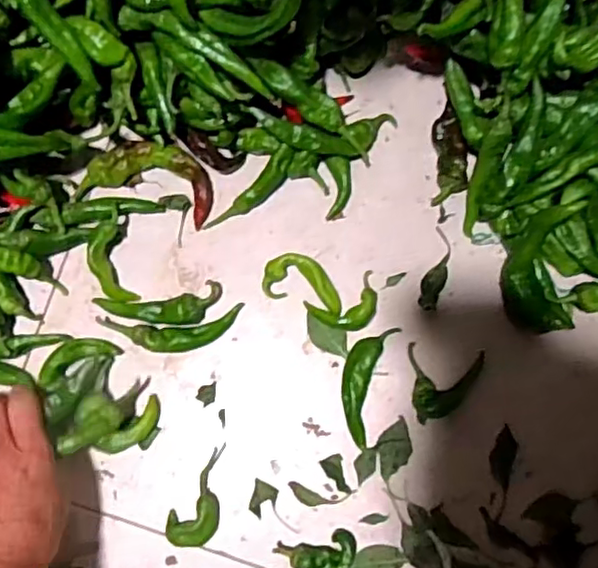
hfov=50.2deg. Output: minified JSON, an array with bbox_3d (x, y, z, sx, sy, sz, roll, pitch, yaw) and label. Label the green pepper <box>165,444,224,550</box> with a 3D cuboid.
[{"bbox_3d":[-0.074,0.175,0.512,0.038,0.018,0.078,36,84,7],"label":"green pepper"}]

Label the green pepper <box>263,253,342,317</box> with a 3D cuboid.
[{"bbox_3d":[0.006,-0.002,0.535,0.068,0.022,0.038,16,82,4],"label":"green pepper"}]

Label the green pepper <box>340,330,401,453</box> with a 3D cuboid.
[{"bbox_3d":[0.052,0.079,0.522,0.035,0.019,0.098,19,82,5],"label":"green pepper"}]

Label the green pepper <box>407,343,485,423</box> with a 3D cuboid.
[{"bbox_3d":[0.118,0.083,0.521,0.059,0.013,0.063,9,81,3],"label":"green pepper"}]

